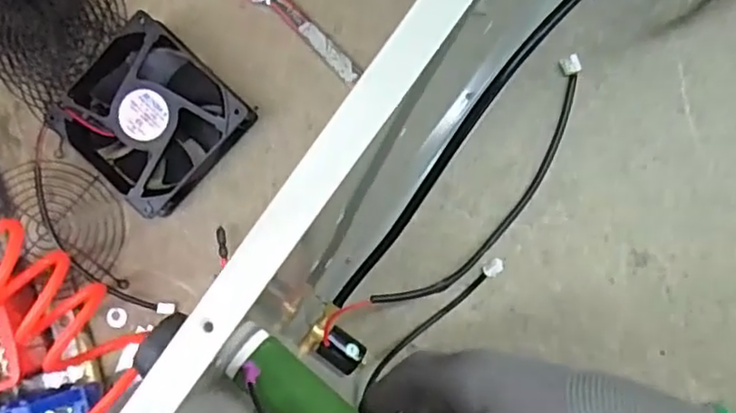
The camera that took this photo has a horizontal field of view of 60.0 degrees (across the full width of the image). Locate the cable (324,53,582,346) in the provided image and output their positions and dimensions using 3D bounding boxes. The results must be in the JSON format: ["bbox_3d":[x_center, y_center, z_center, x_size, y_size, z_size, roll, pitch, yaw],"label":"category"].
[{"bbox_3d":[0.085,0.009,0.487,0.288,0.022,0.070,-48,116,-10],"label":"cable"}]

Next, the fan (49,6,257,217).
[{"bbox_3d":[-0.179,-0.075,0.523,0.115,0.043,0.123,43,94,7],"label":"fan"}]

